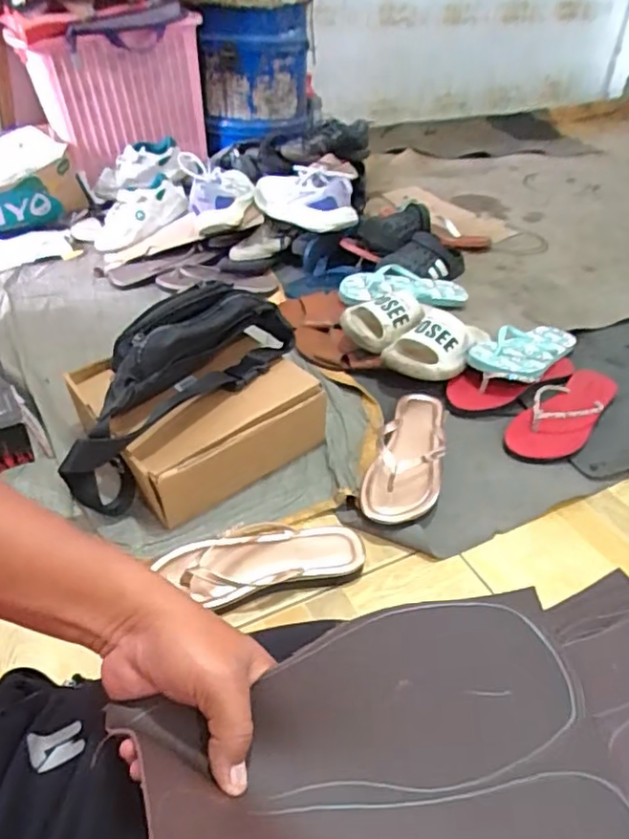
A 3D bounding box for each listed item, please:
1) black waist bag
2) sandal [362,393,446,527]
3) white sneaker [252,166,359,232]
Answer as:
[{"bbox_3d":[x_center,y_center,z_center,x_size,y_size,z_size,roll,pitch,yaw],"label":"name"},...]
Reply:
[{"bbox_3d":[-0.180,-0.052,0.782,0.136,0.135,0.369,27,45,29],"label":"black waist bag"},{"bbox_3d":[0.128,0.045,0.803,0.093,0.051,0.248,11,39,12],"label":"sandal"},{"bbox_3d":[-0.025,-0.455,1.197,0.091,0.095,0.231,-28,47,-32],"label":"white sneaker"}]

